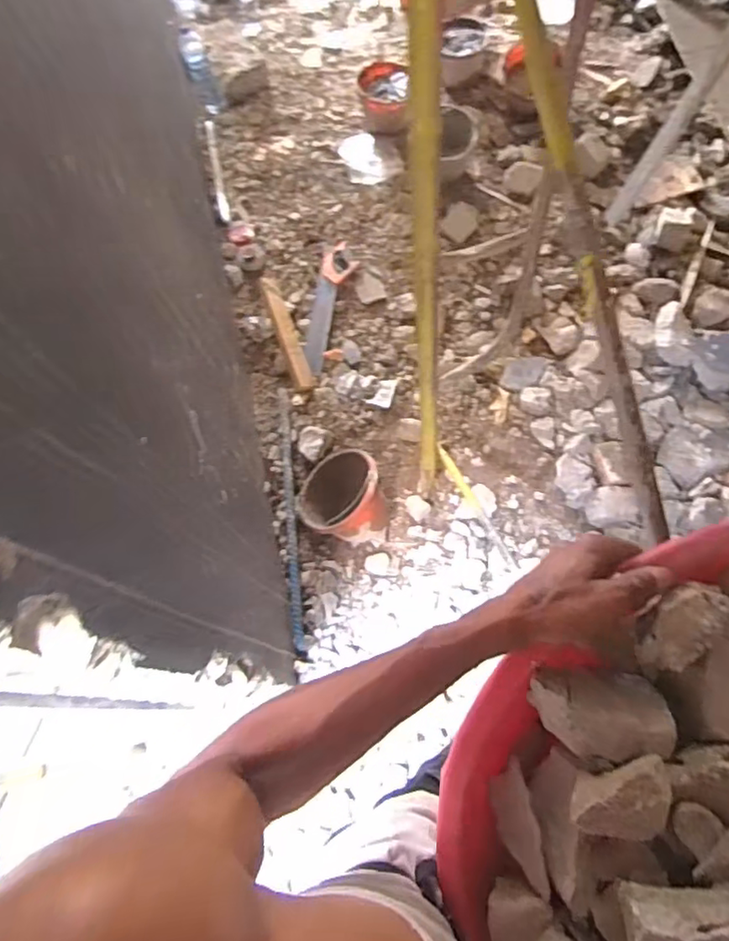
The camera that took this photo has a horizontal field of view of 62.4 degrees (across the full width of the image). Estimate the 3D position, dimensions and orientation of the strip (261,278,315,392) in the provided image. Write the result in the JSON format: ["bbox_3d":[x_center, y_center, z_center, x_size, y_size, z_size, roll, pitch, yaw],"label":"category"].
[{"bbox_3d":[-0.246,-0.433,1.920,0.062,0.036,0.385,-19,85,-9],"label":"strip"}]

